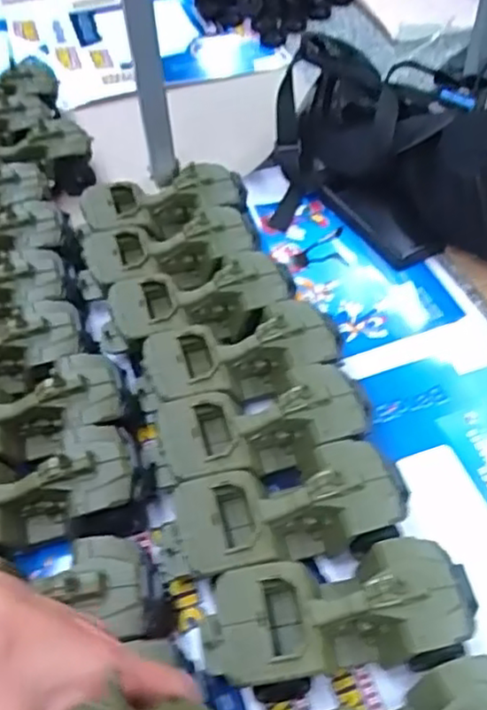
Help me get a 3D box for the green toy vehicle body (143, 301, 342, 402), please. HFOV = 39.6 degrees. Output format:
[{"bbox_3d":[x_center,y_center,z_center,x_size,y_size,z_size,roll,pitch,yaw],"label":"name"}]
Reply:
[{"bbox_3d":[0.001,0.011,0.640,0.175,0.083,0.075,-14,52,-8],"label":"green toy vehicle body"}]

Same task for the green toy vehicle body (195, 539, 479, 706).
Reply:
[{"bbox_3d":[0.066,0.194,0.492,0.189,0.080,0.082,-6,51,-1],"label":"green toy vehicle body"}]

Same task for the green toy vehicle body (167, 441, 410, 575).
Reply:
[{"bbox_3d":[0.034,0.129,0.543,0.182,0.083,0.076,-13,52,-7],"label":"green toy vehicle body"}]

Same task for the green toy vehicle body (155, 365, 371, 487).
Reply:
[{"bbox_3d":[0.015,0.070,0.592,0.181,0.081,0.078,-14,52,-8],"label":"green toy vehicle body"}]

